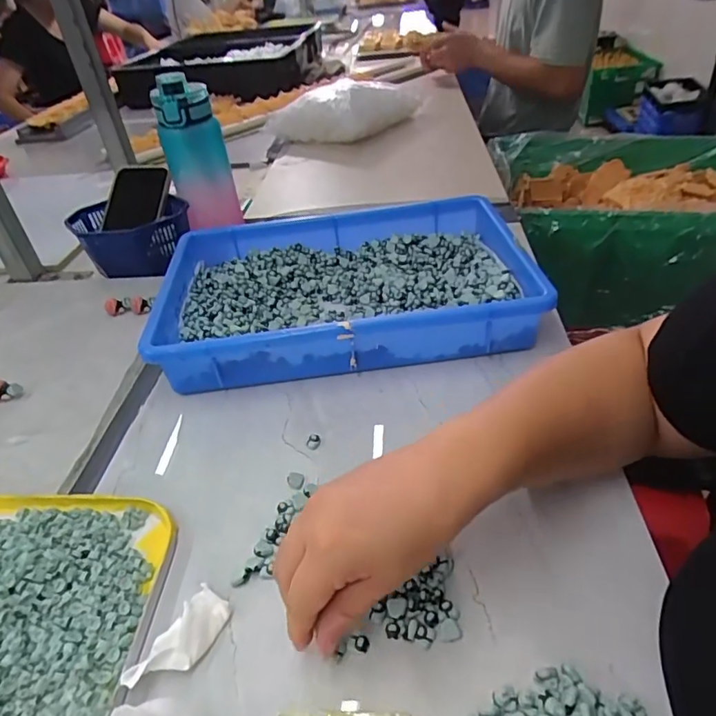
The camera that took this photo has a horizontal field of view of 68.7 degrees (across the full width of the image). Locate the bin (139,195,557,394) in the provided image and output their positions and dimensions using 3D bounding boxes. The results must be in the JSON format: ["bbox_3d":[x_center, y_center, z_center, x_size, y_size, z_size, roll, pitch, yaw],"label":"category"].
[{"bbox_3d":[-0.015,-0.074,0.551,0.353,0.064,0.233,-7,38,0],"label":"bin"}]

